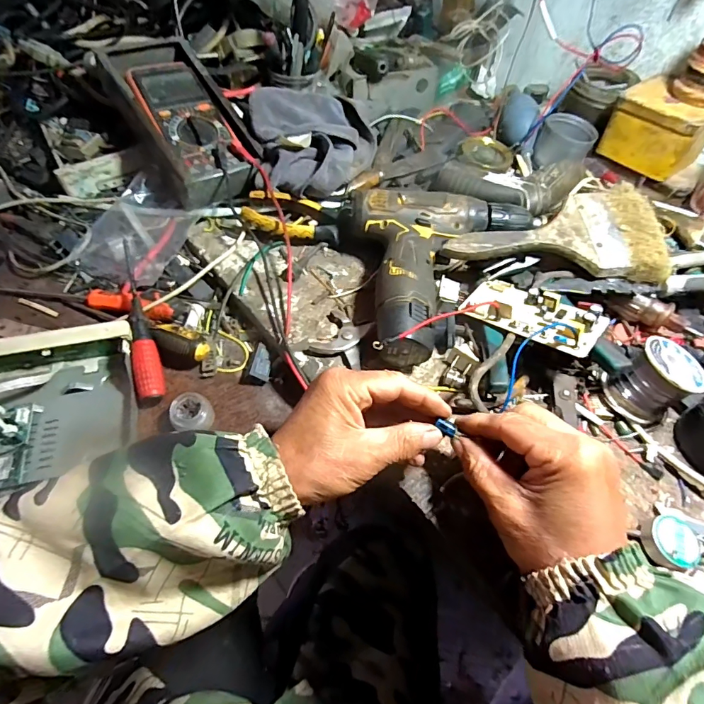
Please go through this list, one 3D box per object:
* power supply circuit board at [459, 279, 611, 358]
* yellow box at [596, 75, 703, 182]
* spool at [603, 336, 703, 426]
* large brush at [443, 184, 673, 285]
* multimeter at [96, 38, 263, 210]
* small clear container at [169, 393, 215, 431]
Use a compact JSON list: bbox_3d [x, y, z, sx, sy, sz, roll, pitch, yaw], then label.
[{"bbox_3d":[0.151,-0.035,0.368,0.110,0.017,0.048,28,61,36],"label":"power supply circuit board"},{"bbox_3d":[0.380,-0.276,0.533,0.093,0.069,0.104,-36,63,-23],"label":"yellow box"},{"bbox_3d":[0.244,0.025,0.352,0.050,0.054,0.054,-29,67,-35],"label":"spool"},{"bbox_3d":[0.193,-0.121,0.414,0.198,0.015,0.098,6,67,5],"label":"large brush"},{"bbox_3d":[-0.204,-0.281,0.511,0.117,0.055,0.231,-28,80,-15],"label":"multimeter"},{"bbox_3d":[-0.138,0.055,0.376,0.031,0.022,0.033,0,55,-1],"label":"small clear container"}]

